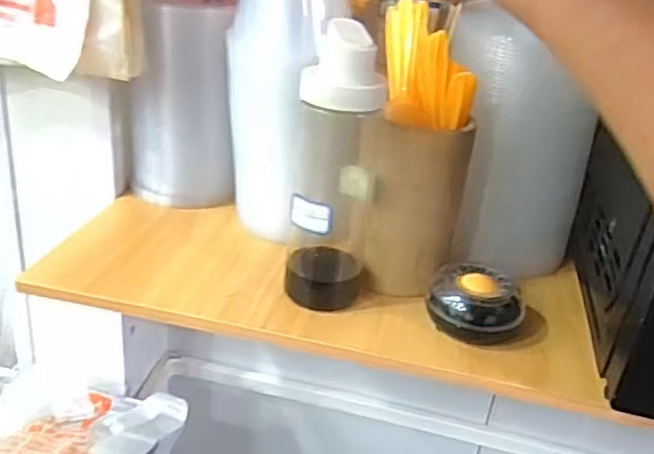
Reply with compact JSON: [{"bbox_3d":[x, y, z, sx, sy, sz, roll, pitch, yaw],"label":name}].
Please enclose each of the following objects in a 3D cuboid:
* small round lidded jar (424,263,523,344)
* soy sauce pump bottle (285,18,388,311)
[{"bbox_3d":[0.116,0.061,0.527,0.065,0.040,0.060,5,28,-3],"label":"small round lidded jar"},{"bbox_3d":[0.007,-0.047,0.521,0.063,0.214,0.077,6,28,-1],"label":"soy sauce pump bottle"}]

